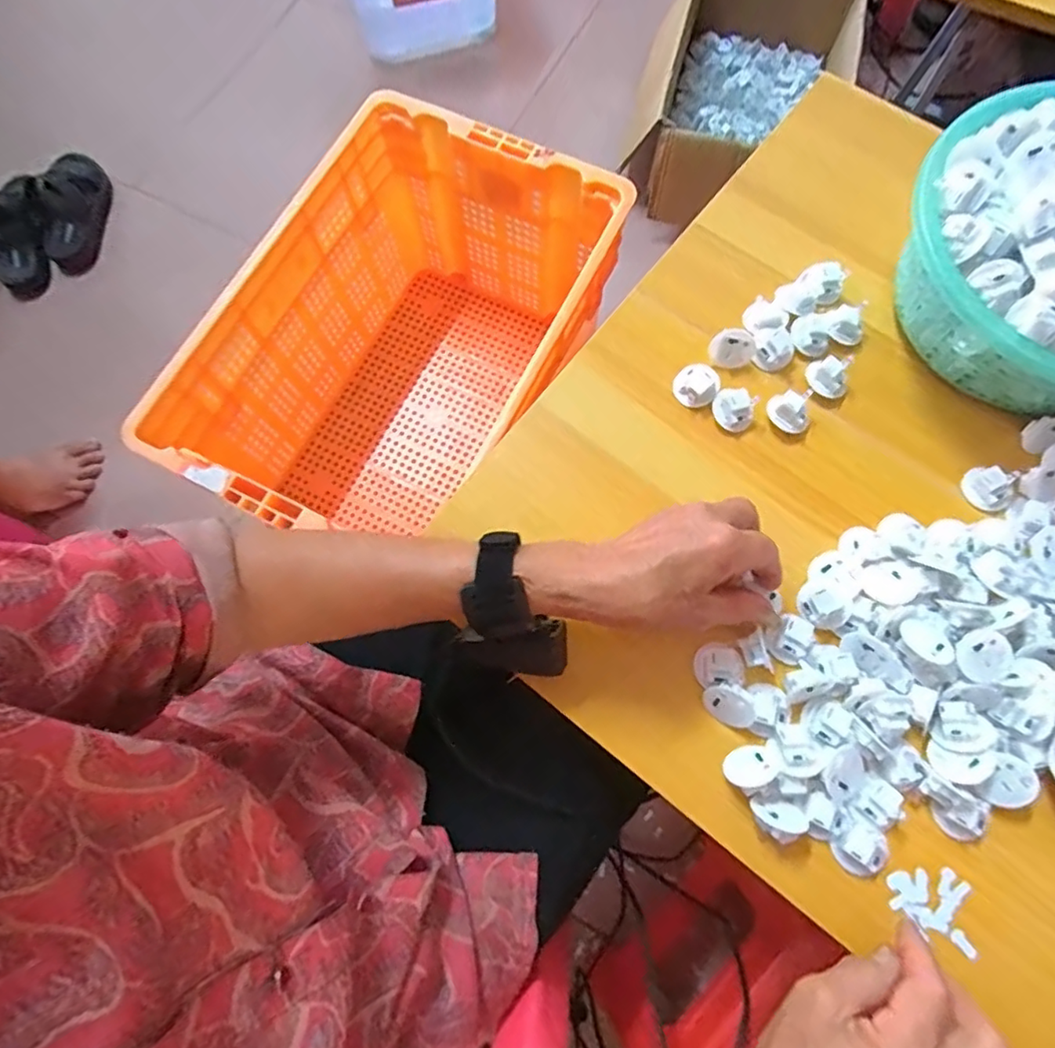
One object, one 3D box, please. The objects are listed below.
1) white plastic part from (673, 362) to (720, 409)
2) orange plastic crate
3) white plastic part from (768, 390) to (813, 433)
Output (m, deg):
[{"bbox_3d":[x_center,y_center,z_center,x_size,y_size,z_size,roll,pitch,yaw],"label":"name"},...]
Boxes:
[{"bbox_3d":[0.128,-0.105,0.440,0.032,0.016,0.030,0,74,1],"label":"white plastic part"},{"bbox_3d":[-0.164,-0.219,0.852,0.378,0.323,0.562,28,77,9],"label":"orange plastic crate"},{"bbox_3d":[0.194,-0.082,0.428,0.029,0.020,0.029,0,74,1],"label":"white plastic part"}]

